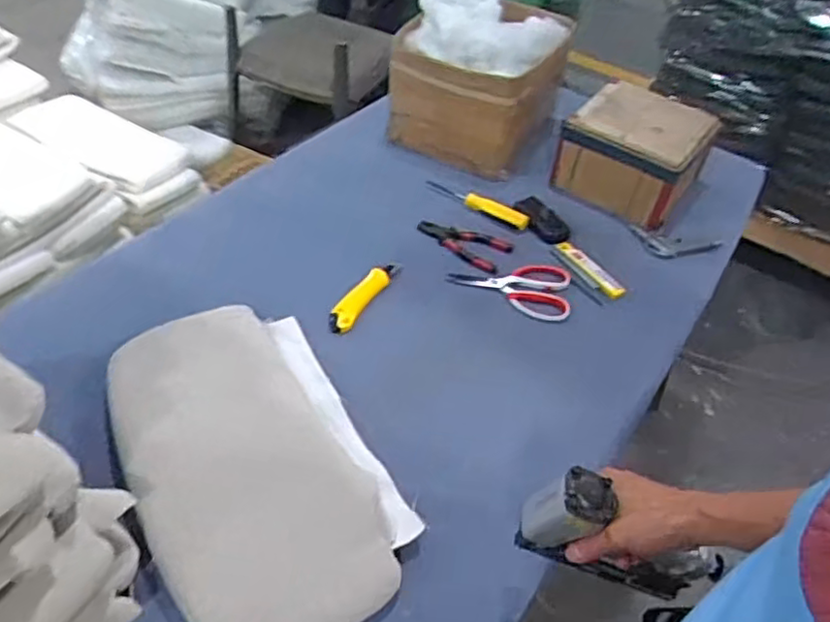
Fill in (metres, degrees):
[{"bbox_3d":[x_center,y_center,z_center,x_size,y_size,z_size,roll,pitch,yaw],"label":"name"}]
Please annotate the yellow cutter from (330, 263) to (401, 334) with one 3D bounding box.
[{"bbox_3d":[-0.072,-0.027,0.972,0.033,0.016,0.166,22,46,16],"label":"yellow cutter"}]

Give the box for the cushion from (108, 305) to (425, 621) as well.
[{"bbox_3d":[-0.183,0.153,0.757,0.255,0.052,0.436,-20,50,-25],"label":"cushion"}]

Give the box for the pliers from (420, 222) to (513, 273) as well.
[{"bbox_3d":[0.075,-0.113,1.093,0.152,0.014,0.084,24,46,17],"label":"pliers"}]

